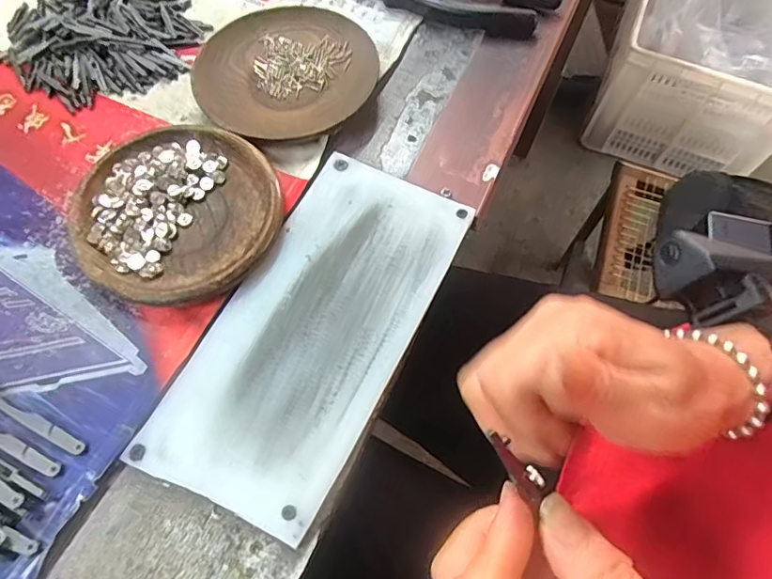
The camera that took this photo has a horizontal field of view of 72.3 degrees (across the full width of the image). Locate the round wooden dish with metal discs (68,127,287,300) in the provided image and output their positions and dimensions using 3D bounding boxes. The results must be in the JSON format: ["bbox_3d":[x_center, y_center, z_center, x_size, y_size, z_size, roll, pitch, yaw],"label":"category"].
[{"bbox_3d":[-0.115,-0.043,0.296,0.110,0.014,0.109,0,64,0],"label":"round wooden dish with metal discs"}]

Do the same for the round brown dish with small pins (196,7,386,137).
[{"bbox_3d":[-0.064,-0.143,0.347,0.113,0.014,0.107,0,64,0],"label":"round brown dish with small pins"}]

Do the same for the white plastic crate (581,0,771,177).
[{"bbox_3d":[0.681,-0.527,1.107,0.356,0.271,0.522,24,66,9],"label":"white plastic crate"}]

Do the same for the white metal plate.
[{"bbox_3d":[-0.035,0.015,0.275,0.092,0.005,0.195,25,67,11],"label":"white metal plate"}]

